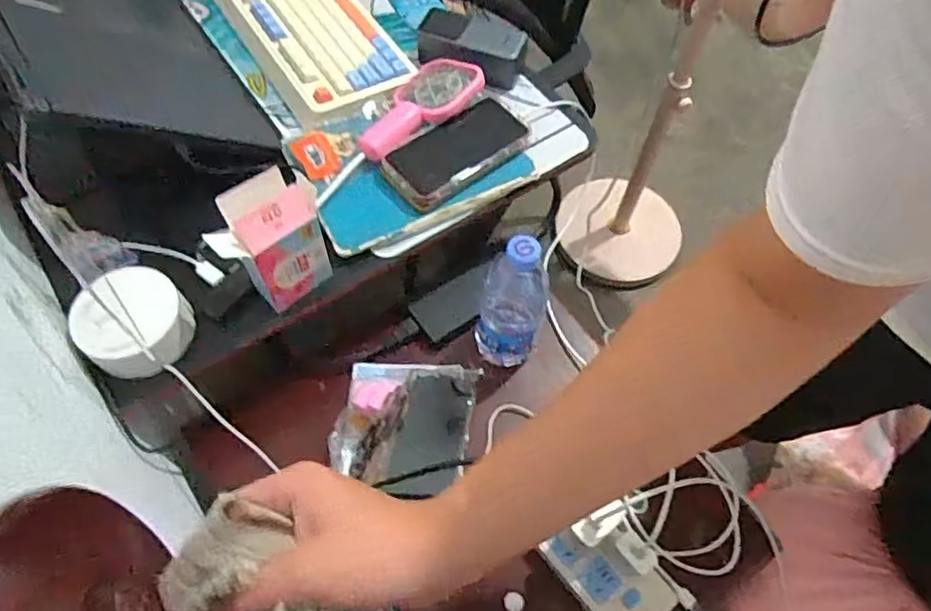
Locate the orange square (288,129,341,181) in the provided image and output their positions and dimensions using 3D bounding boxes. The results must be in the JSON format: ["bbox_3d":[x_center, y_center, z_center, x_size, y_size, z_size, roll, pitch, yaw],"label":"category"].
[{"bbox_3d":[-0.164,-0.167,0.670,0.042,0.010,0.064,-29,67,-15],"label":"orange square"}]

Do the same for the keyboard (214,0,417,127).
[{"bbox_3d":[-0.206,-0.367,0.778,0.157,0.032,0.337,-31,68,-16],"label":"keyboard"}]

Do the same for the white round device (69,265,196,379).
[{"bbox_3d":[-0.304,0.016,0.573,0.091,0.051,0.096,32,66,14],"label":"white round device"}]

